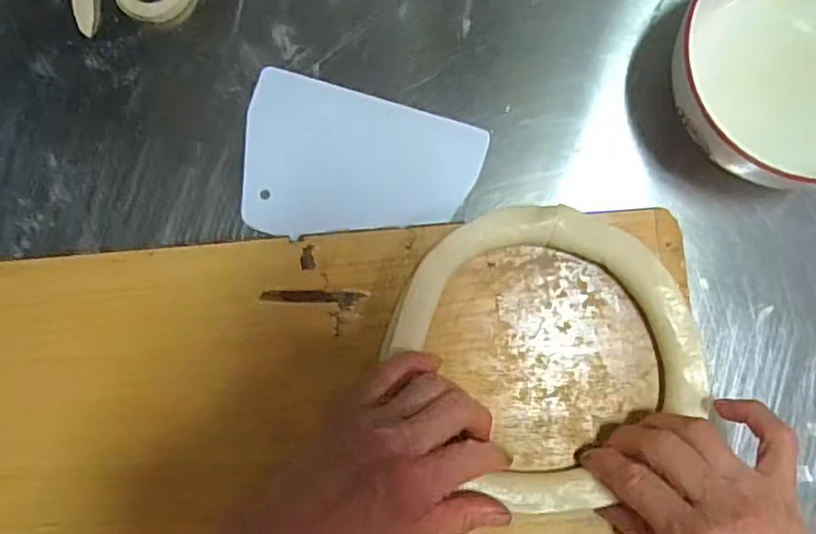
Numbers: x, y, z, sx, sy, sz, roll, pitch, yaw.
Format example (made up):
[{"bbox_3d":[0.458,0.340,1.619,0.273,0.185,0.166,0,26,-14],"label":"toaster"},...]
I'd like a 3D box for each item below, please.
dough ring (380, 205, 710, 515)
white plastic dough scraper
[{"bbox_3d":[0.080,0.044,0.364,0.151,0.018,0.166,0,83,3],"label":"dough ring"},{"bbox_3d":[-0.035,-0.060,0.398,0.146,0.004,0.100,18,87,5],"label":"white plastic dough scraper"}]

